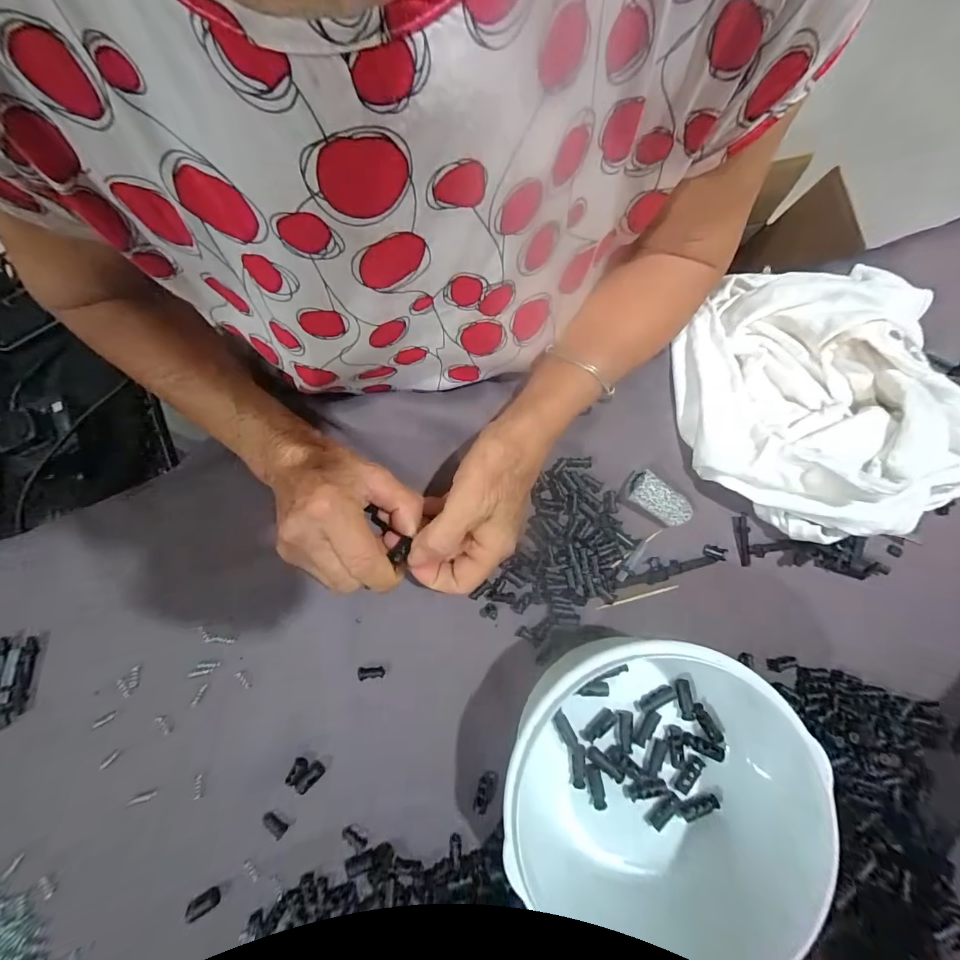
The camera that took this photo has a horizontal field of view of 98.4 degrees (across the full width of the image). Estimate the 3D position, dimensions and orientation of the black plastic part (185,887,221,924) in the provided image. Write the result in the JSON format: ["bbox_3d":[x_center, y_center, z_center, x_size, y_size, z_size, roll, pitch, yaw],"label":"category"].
[{"bbox_3d":[-0.172,0.265,0.257,0.019,0.006,0.011,-29,83,-4],"label":"black plastic part"}]

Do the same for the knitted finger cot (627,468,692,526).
[{"bbox_3d":[0.129,0.015,0.296,0.043,0.013,0.025,34,84,5],"label":"knitted finger cot"}]

